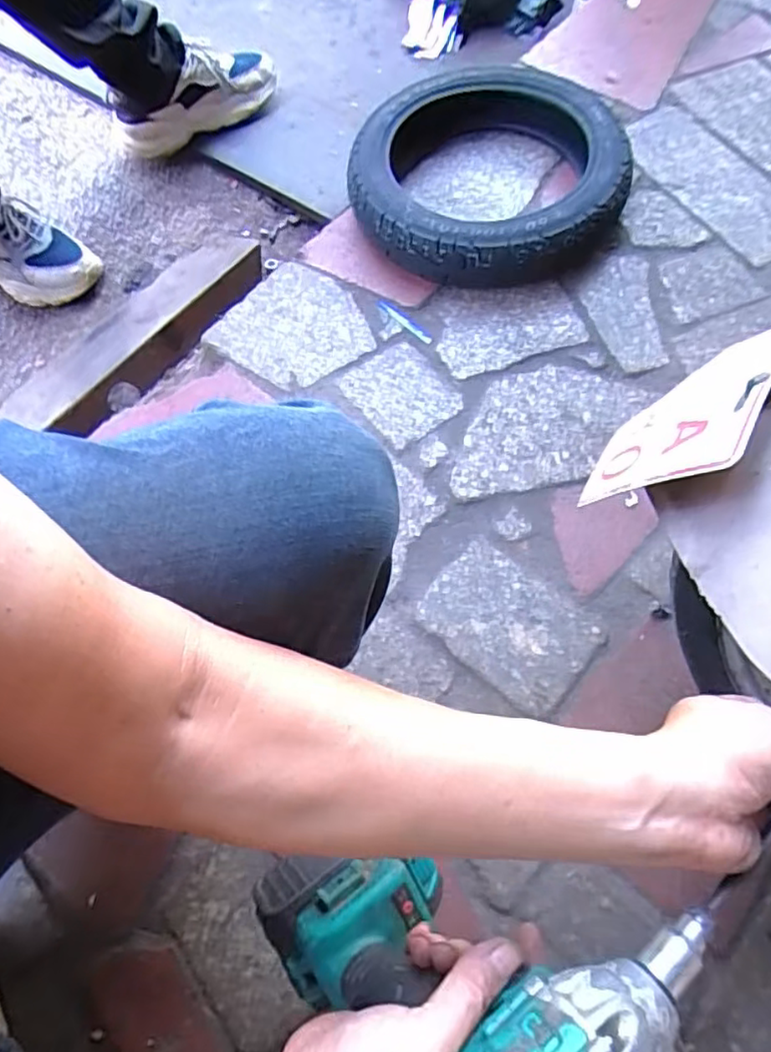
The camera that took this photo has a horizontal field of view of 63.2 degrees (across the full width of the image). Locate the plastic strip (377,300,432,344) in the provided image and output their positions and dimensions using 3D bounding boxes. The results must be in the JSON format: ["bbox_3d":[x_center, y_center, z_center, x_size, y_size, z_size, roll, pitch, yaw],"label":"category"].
[{"bbox_3d":[0.023,-0.249,0.763,0.085,0.005,0.011,41,75,17],"label":"plastic strip"}]

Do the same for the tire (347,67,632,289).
[{"bbox_3d":[0.130,-0.461,0.790,0.332,0.085,0.339,-1,68,2],"label":"tire"}]

